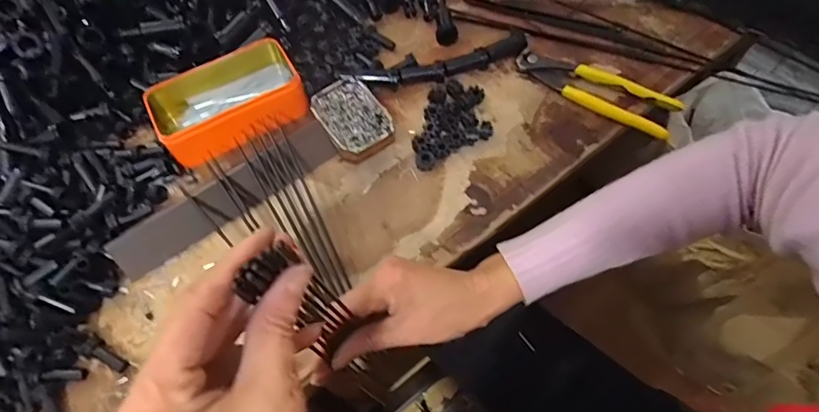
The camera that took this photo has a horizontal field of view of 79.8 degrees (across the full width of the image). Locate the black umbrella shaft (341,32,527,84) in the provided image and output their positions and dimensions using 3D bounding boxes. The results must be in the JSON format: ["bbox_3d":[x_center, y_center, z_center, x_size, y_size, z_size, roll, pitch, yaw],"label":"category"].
[{"bbox_3d":[0.029,-0.150,0.515,0.192,0.022,0.022,-11,62,-4],"label":"black umbrella shaft"}]

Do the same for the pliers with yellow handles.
[{"bbox_3d":[0.189,-0.122,0.499,0.163,0.020,0.049,33,68,18],"label":"pliers with yellow handles"}]

